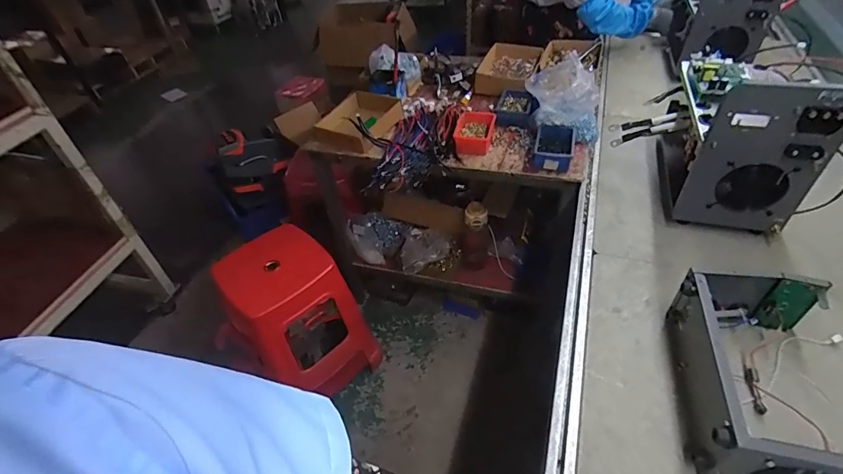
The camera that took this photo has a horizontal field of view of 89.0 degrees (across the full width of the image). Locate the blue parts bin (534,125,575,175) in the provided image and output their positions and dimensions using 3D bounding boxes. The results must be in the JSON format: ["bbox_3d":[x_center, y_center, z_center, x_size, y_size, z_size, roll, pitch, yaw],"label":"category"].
[{"bbox_3d":[0.337,-0.224,1.098,0.100,0.049,0.144,8,47,13],"label":"blue parts bin"}]

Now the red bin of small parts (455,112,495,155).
[{"bbox_3d":[0.146,-0.288,1.177,0.096,0.050,0.142,8,47,12],"label":"red bin of small parts"}]

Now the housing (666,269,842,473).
[{"bbox_3d":[0.497,0.200,0.613,0.205,0.114,0.331,8,47,12],"label":"housing"}]

